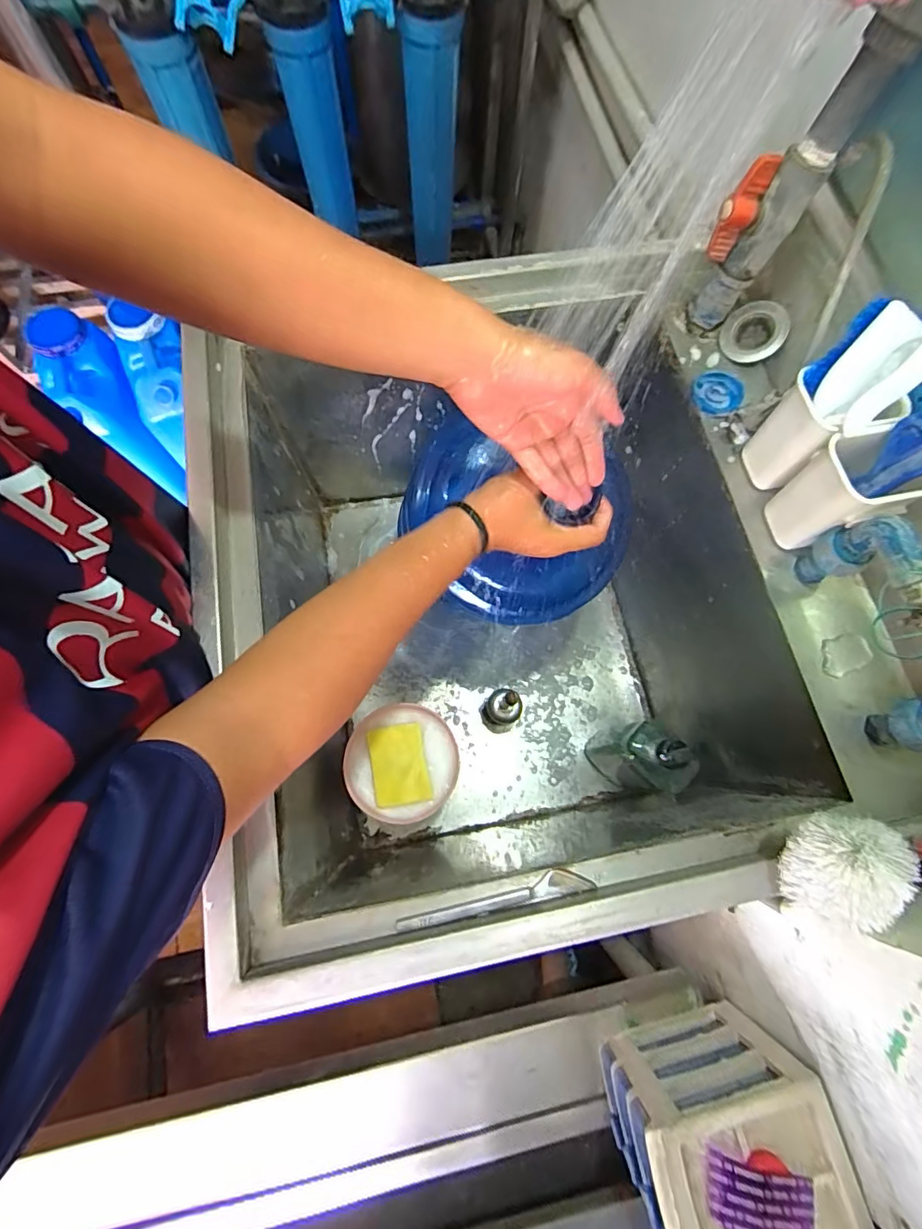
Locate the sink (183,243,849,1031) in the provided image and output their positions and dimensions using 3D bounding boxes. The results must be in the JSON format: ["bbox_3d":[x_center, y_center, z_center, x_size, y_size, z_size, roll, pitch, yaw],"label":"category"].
[{"bbox_3d":[0.052,-0.016,0.685,0.620,0.410,0.693,-10,73,-4],"label":"sink"}]

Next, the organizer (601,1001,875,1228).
[{"bbox_3d":[0.248,0.509,0.475,0.171,0.153,0.136,-12,74,-5],"label":"organizer"}]

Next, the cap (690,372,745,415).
[{"bbox_3d":[0.297,-0.256,0.576,0.056,0.015,0.053,0,73,-1],"label":"cap"}]

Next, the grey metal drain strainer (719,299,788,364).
[{"bbox_3d":[0.346,-0.333,0.587,0.068,0.020,0.069,1,93,30],"label":"grey metal drain strainer"}]

